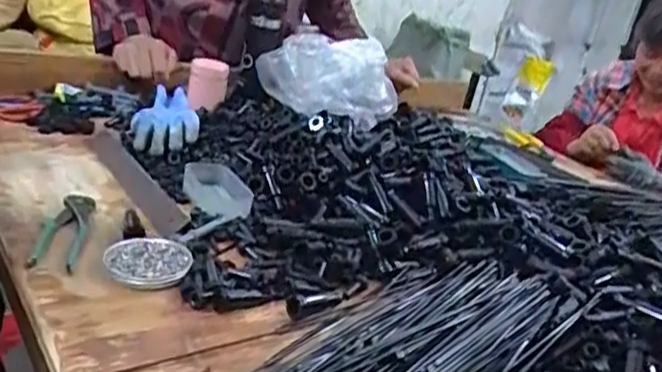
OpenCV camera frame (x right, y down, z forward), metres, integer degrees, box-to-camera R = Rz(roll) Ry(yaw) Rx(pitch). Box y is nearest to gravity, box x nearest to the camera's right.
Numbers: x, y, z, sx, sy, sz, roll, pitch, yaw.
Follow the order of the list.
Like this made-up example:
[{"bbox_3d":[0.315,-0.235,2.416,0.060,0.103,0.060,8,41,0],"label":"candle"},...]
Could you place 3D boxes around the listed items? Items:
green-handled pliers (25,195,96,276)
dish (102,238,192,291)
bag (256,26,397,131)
[{"bbox_3d":[-0.301,0.054,0.752,0.053,0.027,0.177,8,22,-12],"label":"green-handled pliers"},{"bbox_3d":[-0.196,0.082,0.723,0.087,0.022,0.083,6,24,-3],"label":"dish"},{"bbox_3d":[0.002,-0.199,1.214,0.245,0.125,0.184,-1,25,-32],"label":"bag"}]

